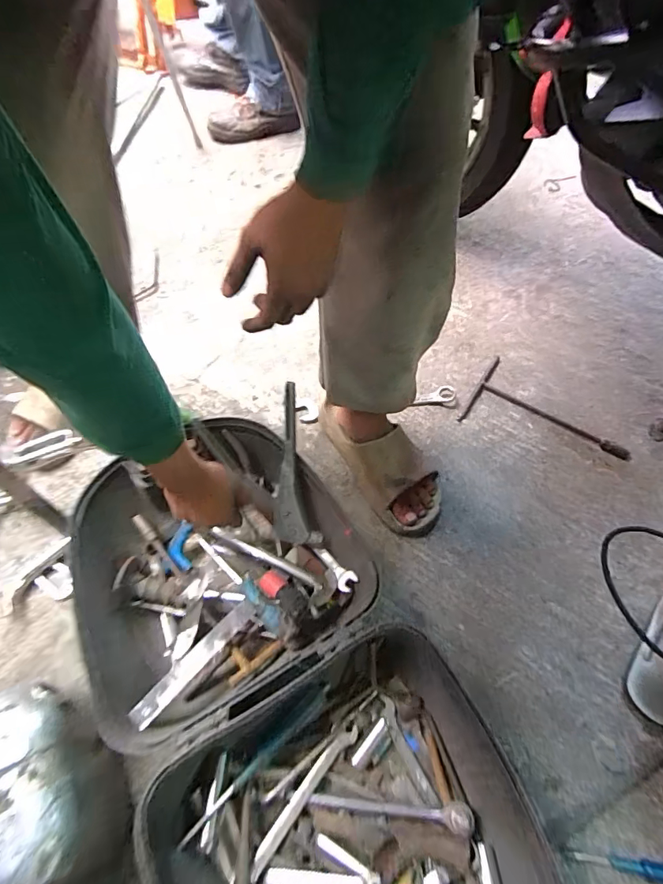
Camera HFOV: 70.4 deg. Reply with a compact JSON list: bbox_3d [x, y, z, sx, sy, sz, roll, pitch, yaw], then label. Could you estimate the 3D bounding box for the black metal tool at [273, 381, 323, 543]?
[{"bbox_3d":[-0.055,0.036,0.688,0.067,0.027,0.238,-2,104,-2],"label":"black metal tool"}]

